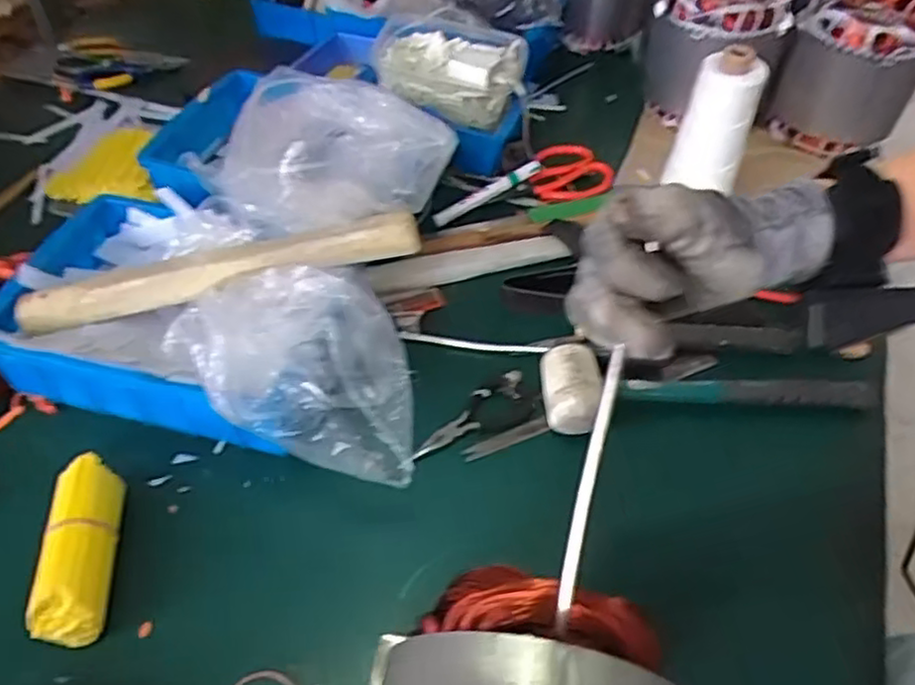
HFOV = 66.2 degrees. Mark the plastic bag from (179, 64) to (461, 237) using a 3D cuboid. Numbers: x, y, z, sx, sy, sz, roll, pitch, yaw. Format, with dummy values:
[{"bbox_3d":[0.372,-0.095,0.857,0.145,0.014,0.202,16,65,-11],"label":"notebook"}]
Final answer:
[{"bbox_3d":[-0.116,-0.186,0.647,0.230,0.090,0.182,-21,51,-17],"label":"plastic bag"}]

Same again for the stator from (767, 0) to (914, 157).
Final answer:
[{"bbox_3d":[0.472,-0.327,0.847,0.141,0.148,0.134,24,52,20],"label":"stator"}]

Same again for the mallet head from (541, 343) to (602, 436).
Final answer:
[{"bbox_3d":[0.097,0.039,0.600,0.049,0.043,0.076,0,48,0],"label":"mallet head"}]

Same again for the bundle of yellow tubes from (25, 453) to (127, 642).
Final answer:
[{"bbox_3d":[-0.274,0.148,0.514,0.047,0.040,0.133,-5,48,-4],"label":"bundle of yellow tubes"}]

